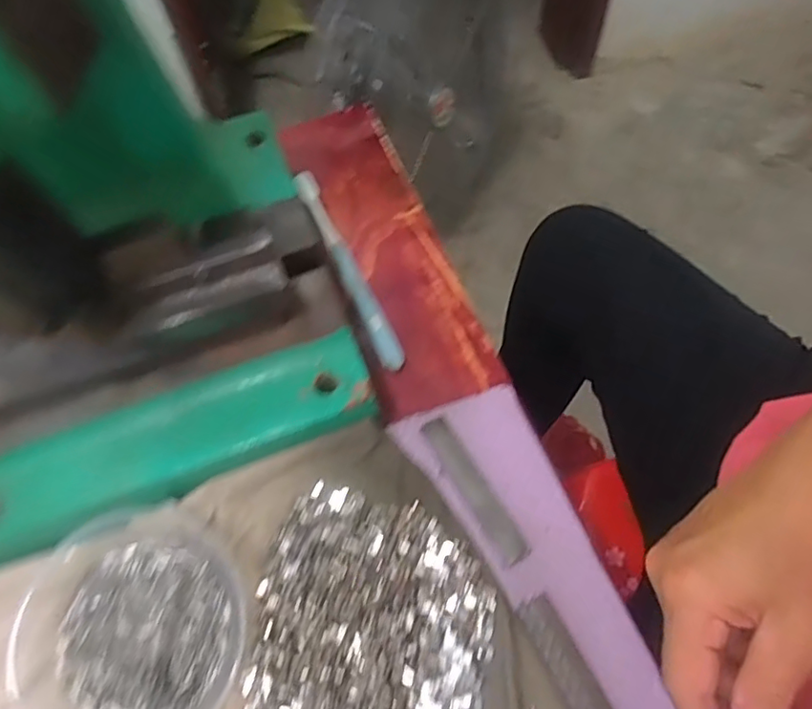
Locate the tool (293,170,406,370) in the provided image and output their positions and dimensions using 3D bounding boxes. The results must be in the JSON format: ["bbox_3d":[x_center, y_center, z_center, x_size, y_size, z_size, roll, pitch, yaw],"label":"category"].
[{"bbox_3d":[-0.045,-0.069,0.439,0.019,0.021,0.179,-24,65,-9],"label":"tool"}]

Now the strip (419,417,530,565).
[{"bbox_3d":[0.041,0.083,0.364,0.018,0.007,0.098,-30,66,-11],"label":"strip"}]

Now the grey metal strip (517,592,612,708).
[{"bbox_3d":[0.092,0.177,0.309,0.023,0.005,0.097,-16,61,-28],"label":"grey metal strip"}]

